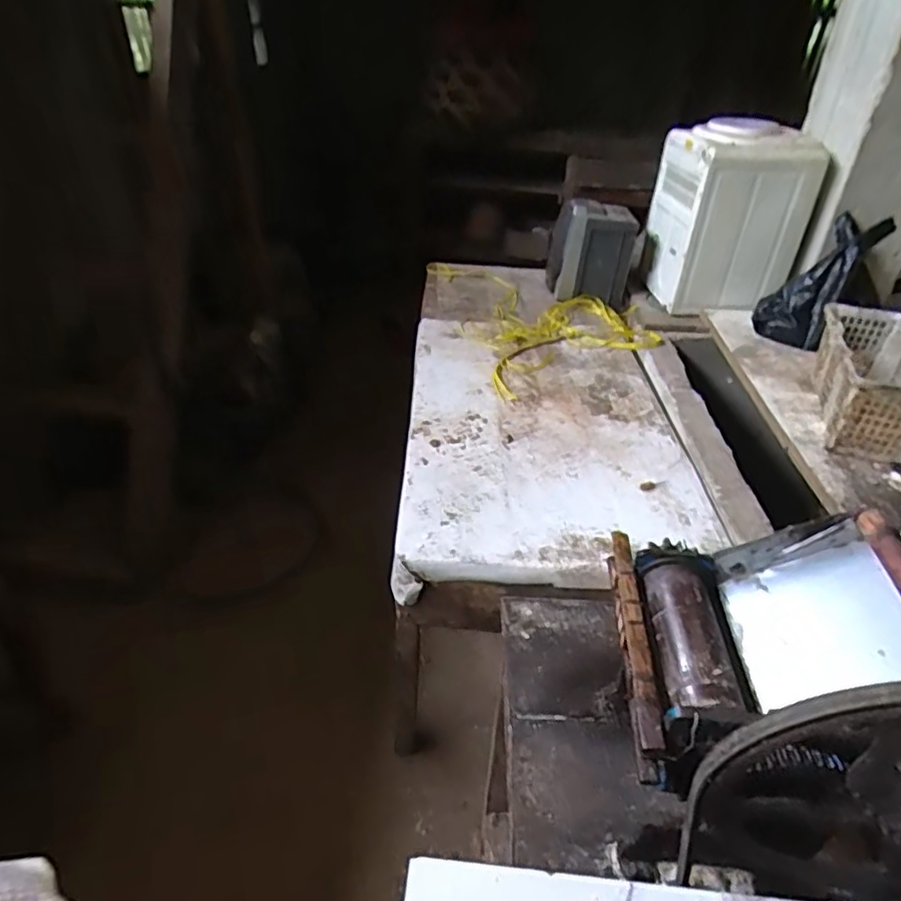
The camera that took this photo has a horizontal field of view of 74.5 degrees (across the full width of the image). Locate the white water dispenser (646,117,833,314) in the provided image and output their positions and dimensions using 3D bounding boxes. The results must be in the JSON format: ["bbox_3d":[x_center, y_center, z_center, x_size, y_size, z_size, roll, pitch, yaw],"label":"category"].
[{"bbox_3d":[0.748,-0.625,1.610,0.318,0.454,0.303,2,36,0],"label":"white water dispenser"}]

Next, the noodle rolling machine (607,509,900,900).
[{"bbox_3d":[0.295,0.174,0.487,0.291,0.249,0.237,6,37,6],"label":"noodle rolling machine"}]

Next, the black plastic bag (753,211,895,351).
[{"bbox_3d":[0.887,-0.412,1.425,0.091,0.342,0.173,20,22,-38],"label":"black plastic bag"}]

